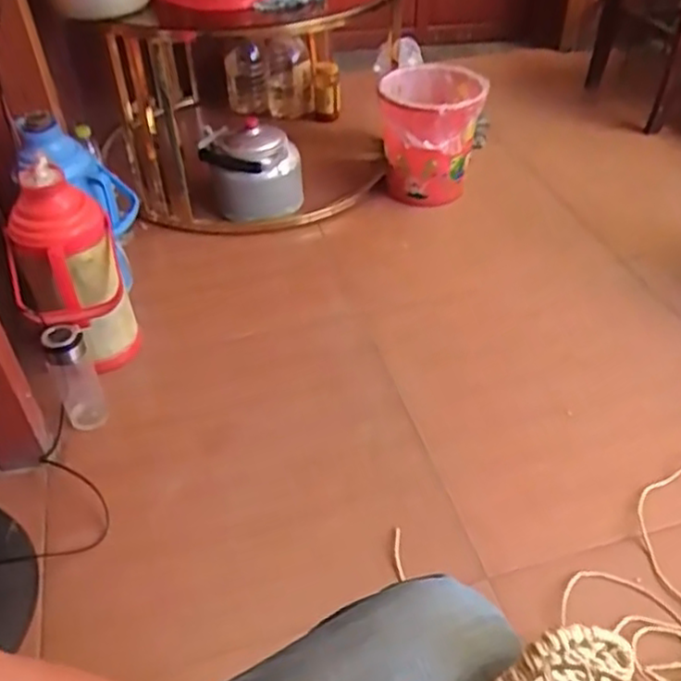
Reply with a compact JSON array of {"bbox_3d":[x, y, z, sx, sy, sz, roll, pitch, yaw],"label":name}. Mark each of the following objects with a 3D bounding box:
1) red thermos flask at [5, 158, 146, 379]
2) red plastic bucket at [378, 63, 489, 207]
[{"bbox_3d":[-0.446,-0.086,1.136,0.166,0.352,0.152,-13,43,-12],"label":"red thermos flask"},{"bbox_3d":[0.209,-0.484,1.610,0.229,0.242,0.231,1,42,2],"label":"red plastic bucket"}]

